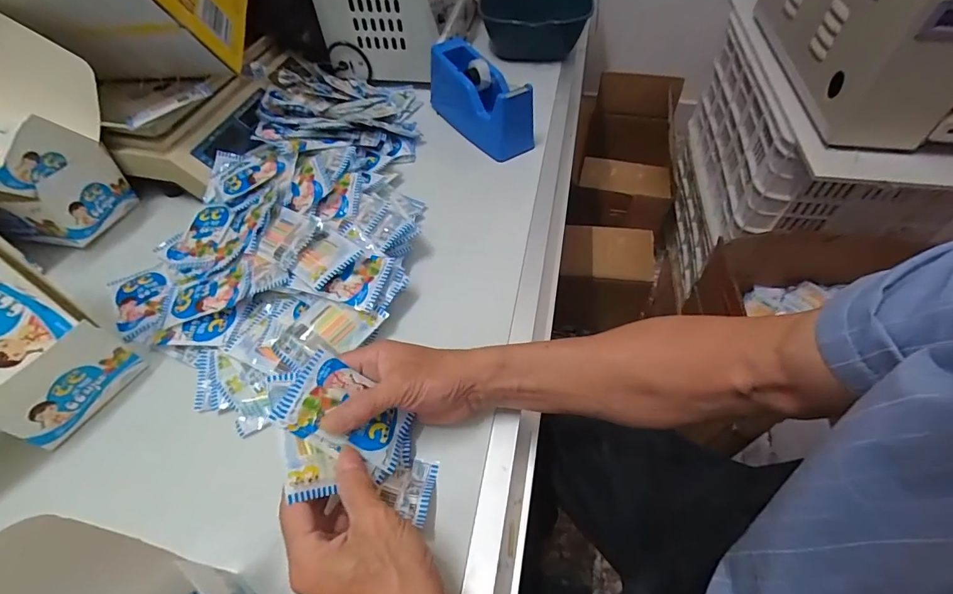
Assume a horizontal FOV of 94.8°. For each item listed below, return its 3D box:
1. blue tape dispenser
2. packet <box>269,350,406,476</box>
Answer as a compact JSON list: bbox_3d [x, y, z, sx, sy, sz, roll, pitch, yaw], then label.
[{"bbox_3d":[0.000,-0.309,0.668,0.067,0.089,0.210,-28,57,-18],"label":"blue tape dispenser"},{"bbox_3d":[-0.101,0.093,0.355,0.102,0.010,0.064,32,48,-14],"label":"packet"}]

